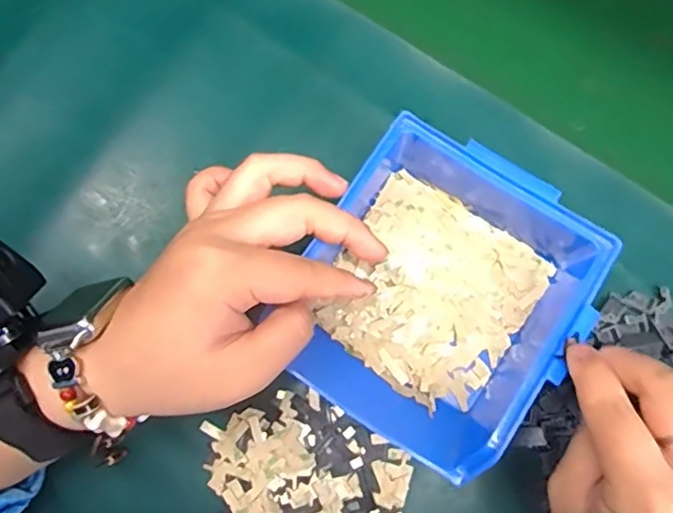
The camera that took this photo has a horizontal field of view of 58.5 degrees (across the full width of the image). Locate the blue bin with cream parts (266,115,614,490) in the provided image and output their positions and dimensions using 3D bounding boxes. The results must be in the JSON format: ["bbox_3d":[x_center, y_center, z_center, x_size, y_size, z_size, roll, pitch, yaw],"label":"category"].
[{"bbox_3d":[0.050,0.018,0.302,0.120,0.068,0.137,34,80,8],"label":"blue bin with cream parts"}]

